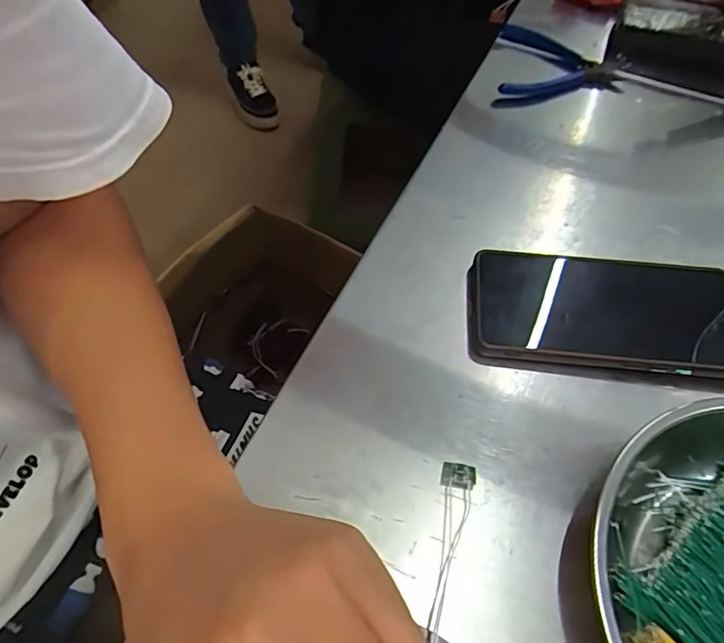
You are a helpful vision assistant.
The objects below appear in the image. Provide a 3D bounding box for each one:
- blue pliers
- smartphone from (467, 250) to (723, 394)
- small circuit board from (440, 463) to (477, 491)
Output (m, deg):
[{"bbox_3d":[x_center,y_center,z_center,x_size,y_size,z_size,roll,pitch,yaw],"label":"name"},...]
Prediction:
[{"bbox_3d":[0.180,-0.232,0.477,0.109,0.021,0.106,7,56,4],"label":"blue pliers"},{"bbox_3d":[0.151,-0.006,0.325,0.164,0.016,0.078,6,56,4],"label":"smartphone"},{"bbox_3d":[0.050,0.081,0.274,0.017,0.006,0.012,10,57,7],"label":"small circuit board"}]

